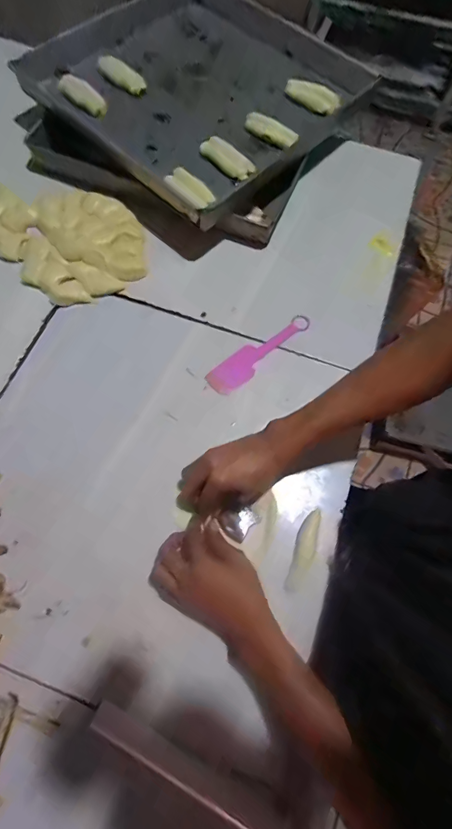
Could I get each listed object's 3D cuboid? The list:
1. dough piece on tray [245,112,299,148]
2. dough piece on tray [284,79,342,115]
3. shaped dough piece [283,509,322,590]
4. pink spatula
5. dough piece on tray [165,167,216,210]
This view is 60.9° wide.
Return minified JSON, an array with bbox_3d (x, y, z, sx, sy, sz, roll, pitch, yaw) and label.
[{"bbox_3d":[0.076,-0.476,0.644,0.101,0.023,0.028,35,73,12],"label":"dough piece on tray"},{"bbox_3d":[0.154,-0.567,0.684,0.100,0.037,0.017,22,71,8],"label":"dough piece on tray"},{"bbox_3d":[0.097,0.167,0.476,0.023,0.007,0.100,18,70,6],"label":"shaped dough piece"},{"bbox_3d":[0.052,-0.094,0.573,0.180,0.010,0.044,-38,74,-13],"label":"pink spatula"},{"bbox_3d":[-0.056,-0.352,0.602,0.050,0.017,0.085,-41,74,-14],"label":"dough piece on tray"}]

